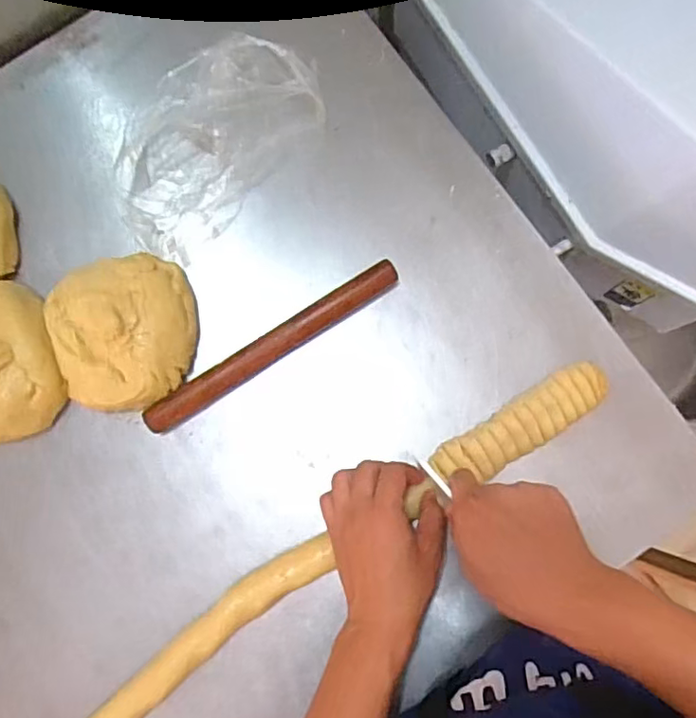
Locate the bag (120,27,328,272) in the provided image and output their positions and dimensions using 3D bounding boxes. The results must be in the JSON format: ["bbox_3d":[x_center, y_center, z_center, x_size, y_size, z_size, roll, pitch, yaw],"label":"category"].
[{"bbox_3d":[-0.145,-0.227,0.585,0.150,0.065,0.240,43,85,6],"label":"bag"}]

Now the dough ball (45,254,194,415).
[{"bbox_3d":[-0.214,-0.025,0.563,0.128,0.055,0.140,0,82,1],"label":"dough ball"}]

